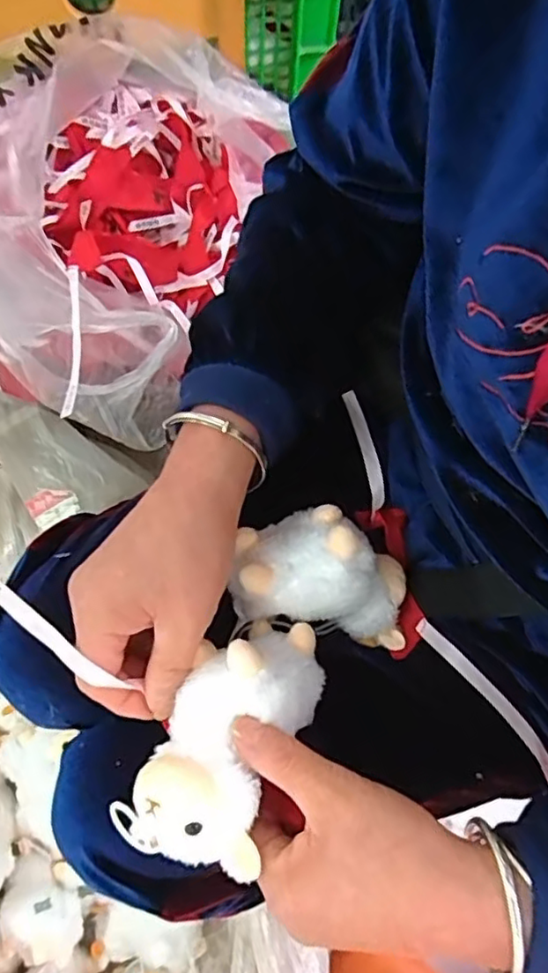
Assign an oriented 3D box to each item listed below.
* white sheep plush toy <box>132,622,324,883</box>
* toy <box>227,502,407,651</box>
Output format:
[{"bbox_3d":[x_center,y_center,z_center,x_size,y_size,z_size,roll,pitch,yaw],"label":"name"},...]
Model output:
[{"bbox_3d":[-0.019,0.124,0.317,0.066,0.049,0.124,23,68,7],"label":"white sheep plush toy"},{"bbox_3d":[0.032,0.053,0.382,0.107,0.064,0.068,8,67,0],"label":"toy"}]

